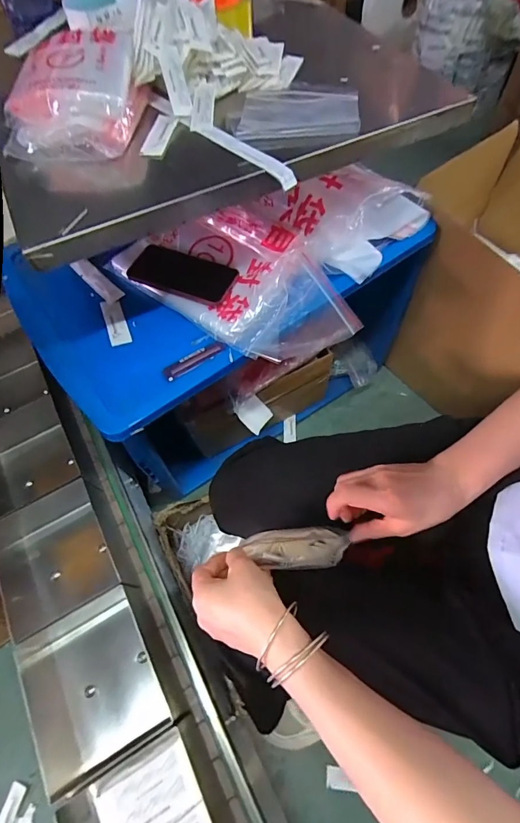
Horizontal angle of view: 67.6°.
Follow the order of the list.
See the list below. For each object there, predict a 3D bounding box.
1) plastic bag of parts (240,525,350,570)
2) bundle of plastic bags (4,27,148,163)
[{"bbox_3d":[0.040,0.156,0.448,0.119,0.019,0.047,-8,61,16],"label":"plastic bag of parts"},{"bbox_3d":[-0.227,-0.404,0.494,0.137,0.061,0.183,5,63,5],"label":"bundle of plastic bags"}]

